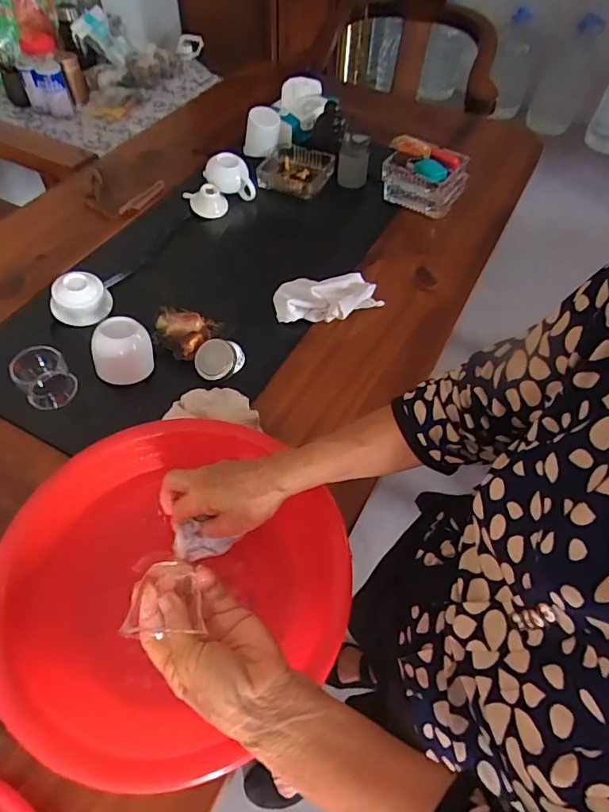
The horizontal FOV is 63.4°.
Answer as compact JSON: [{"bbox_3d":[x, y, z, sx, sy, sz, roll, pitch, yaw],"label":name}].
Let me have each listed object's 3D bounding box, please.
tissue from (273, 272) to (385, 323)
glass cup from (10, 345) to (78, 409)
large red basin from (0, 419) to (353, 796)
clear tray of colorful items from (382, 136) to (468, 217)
[{"bbox_3d":[0.037,-0.163,0.736,0.163,0.039,0.076,1,54,-2],"label":"tissue"},{"bbox_3d":[-0.333,-0.038,0.631,0.059,0.050,0.060,1,54,-2],"label":"glass cup"},{"bbox_3d":[-0.116,0.167,0.464,0.304,0.092,0.296,1,54,-2],"label":"large red basin"},{"bbox_3d":[0.221,-0.425,0.906,0.140,0.092,0.098,20,56,11],"label":"clear tray of colorful items"}]

